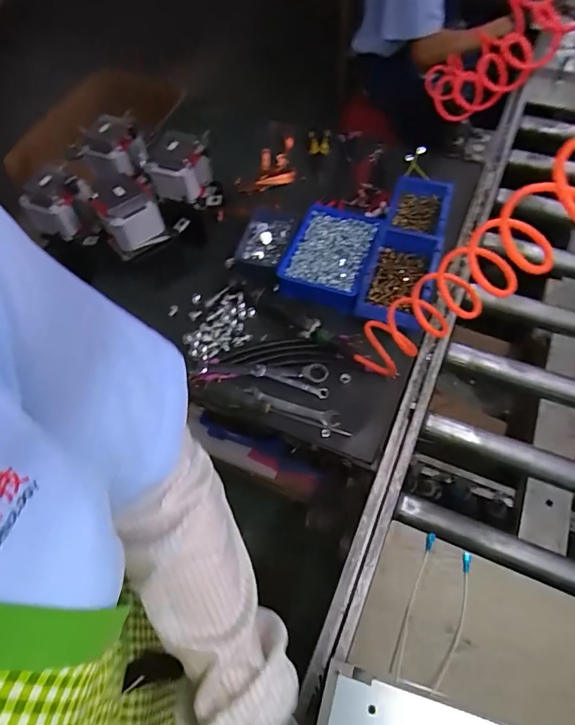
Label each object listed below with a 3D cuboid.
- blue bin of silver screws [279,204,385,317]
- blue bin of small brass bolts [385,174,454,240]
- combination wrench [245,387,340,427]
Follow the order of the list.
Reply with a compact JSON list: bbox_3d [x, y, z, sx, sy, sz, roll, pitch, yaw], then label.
[{"bbox_3d":[0.077,-0.196,0.820,0.148,0.050,0.199,15,62,11],"label":"blue bin of silver screws"},{"bbox_3d":[0.246,-0.287,0.849,0.105,0.057,0.147,14,62,11],"label":"blue bin of small brass bolts"},{"bbox_3d":[0.005,0.071,0.712,0.155,0.009,0.026,15,62,11],"label":"combination wrench"}]

